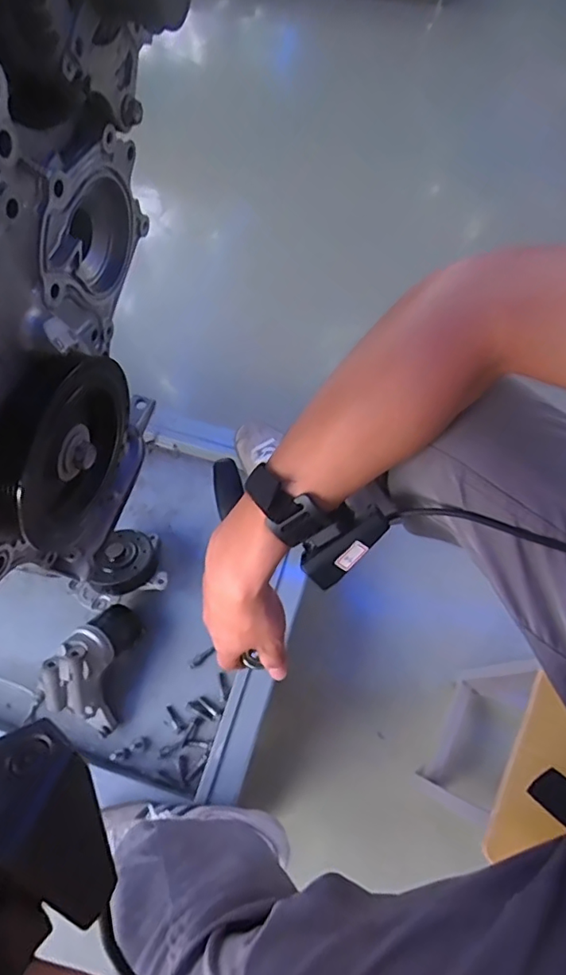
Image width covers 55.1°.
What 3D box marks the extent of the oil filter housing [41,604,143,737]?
[{"bbox_3d":[-0.272,0.247,0.768,0.094,0.086,0.171,12,68,6],"label":"oil filter housing"}]

